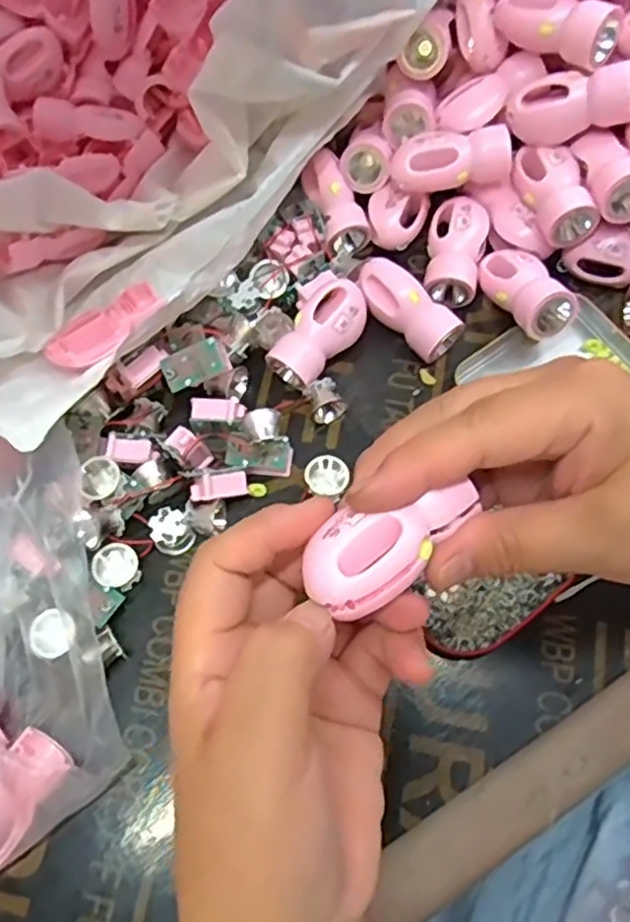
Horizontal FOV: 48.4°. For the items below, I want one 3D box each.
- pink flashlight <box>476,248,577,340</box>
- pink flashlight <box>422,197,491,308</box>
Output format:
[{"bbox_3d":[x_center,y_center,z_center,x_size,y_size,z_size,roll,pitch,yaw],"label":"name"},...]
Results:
[{"bbox_3d":[0.118,-0.097,0.390,0.029,0.022,0.065,-26,56,-8],"label":"pink flashlight"},{"bbox_3d":[0.083,-0.124,0.418,0.034,0.027,0.059,14,71,7],"label":"pink flashlight"}]

